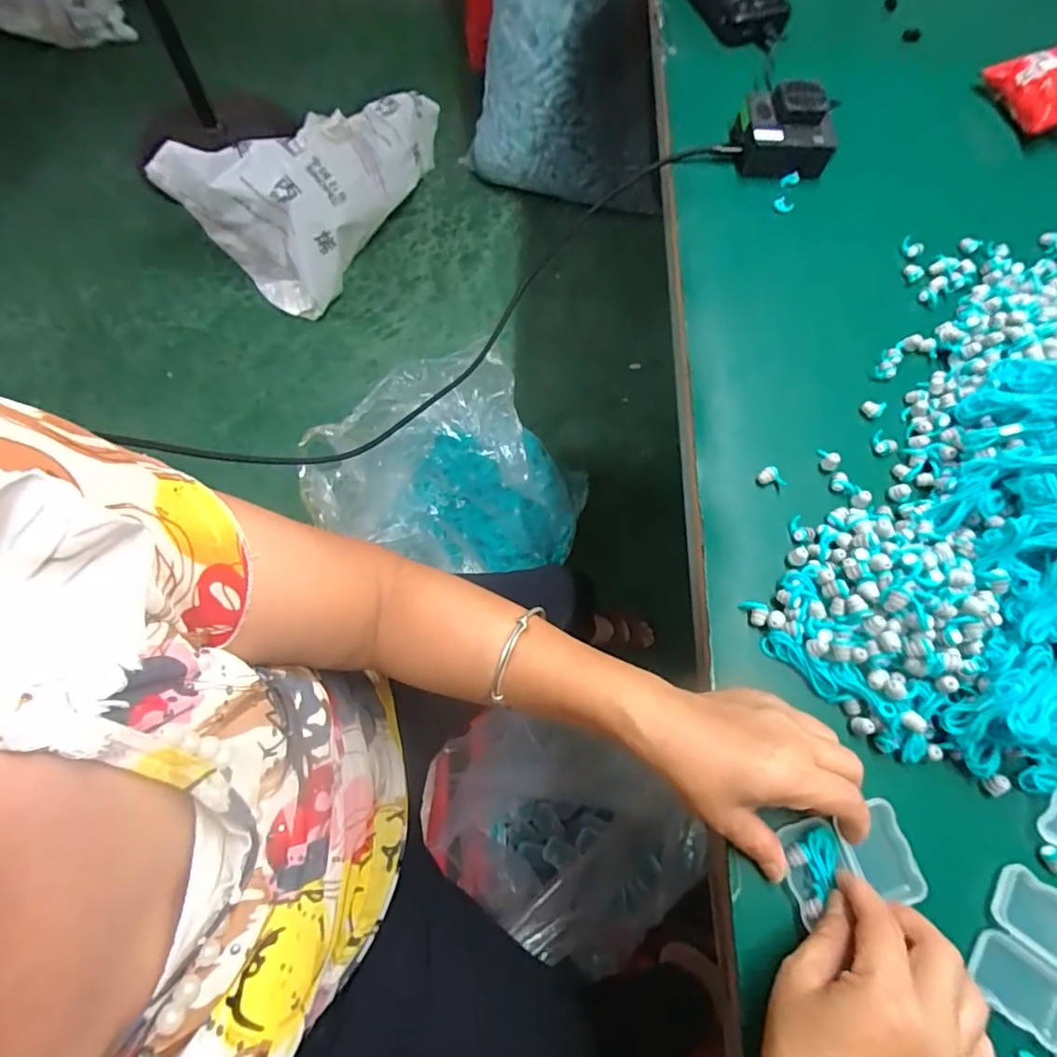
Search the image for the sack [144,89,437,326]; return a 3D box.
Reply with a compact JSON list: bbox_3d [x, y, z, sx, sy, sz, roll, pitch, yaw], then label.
[{"bbox_3d":[-0.427,-0.758,1.259,0.634,0.308,0.262,-35,75,-14],"label":"sack"}]

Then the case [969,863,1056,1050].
[{"bbox_3d":[0.290,0.242,0.317,0.059,0.014,0.075,34,72,10],"label":"case"}]

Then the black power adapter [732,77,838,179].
[{"bbox_3d":[0.239,-0.367,0.513,0.089,0.051,0.066,8,70,1],"label":"black power adapter"}]

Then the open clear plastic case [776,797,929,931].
[{"bbox_3d":[0.188,0.195,0.326,0.073,0.017,0.052,-9,71,-6],"label":"open clear plastic case"}]

